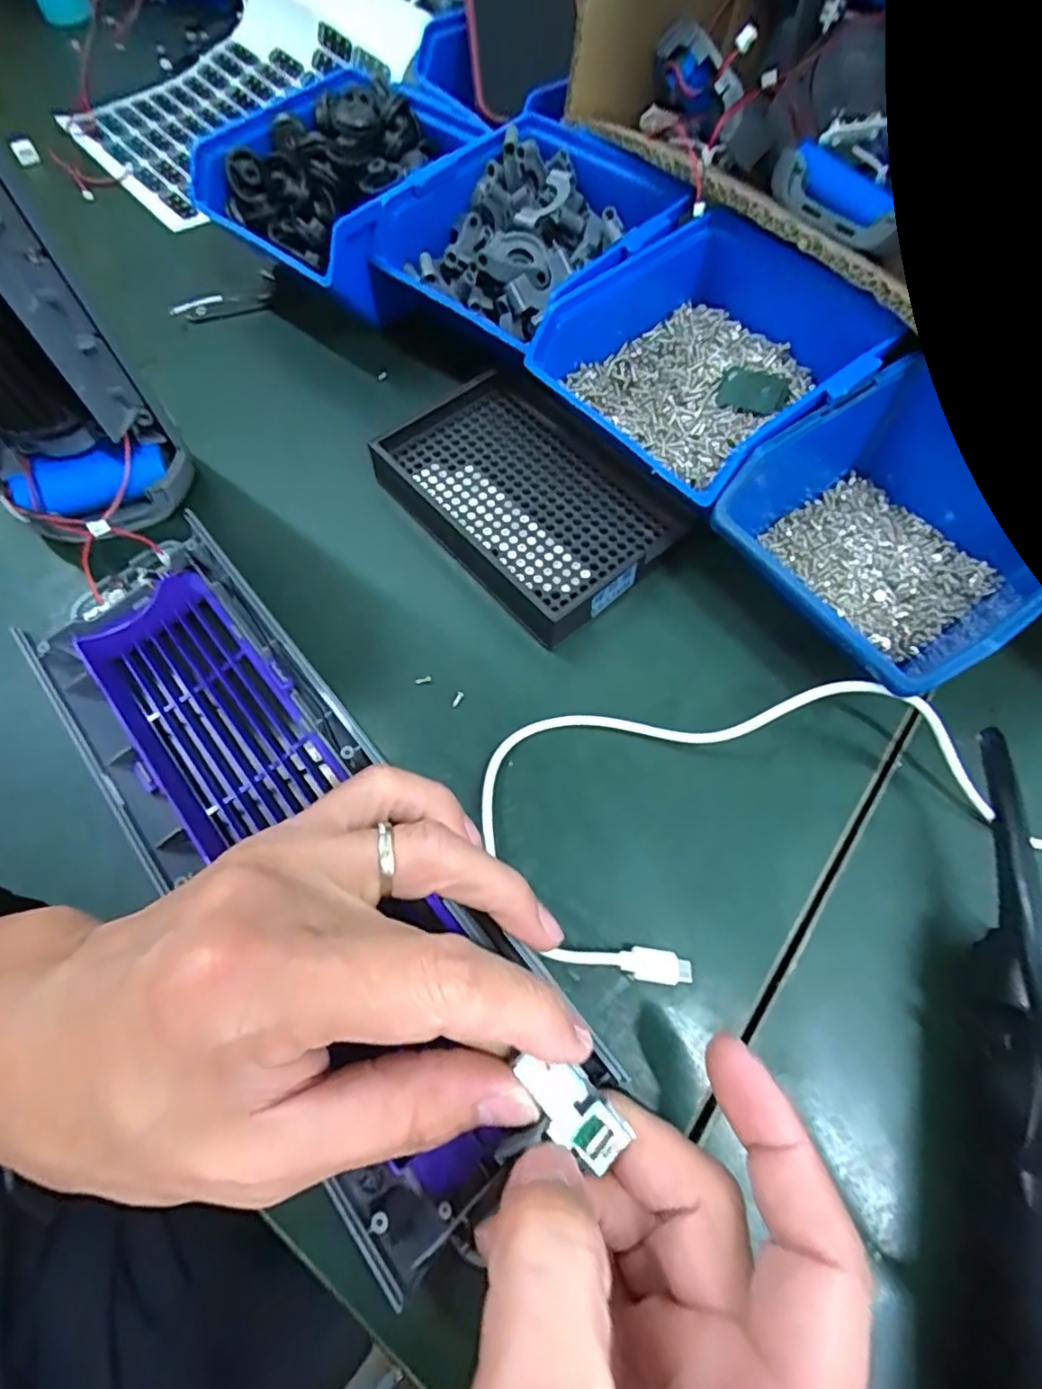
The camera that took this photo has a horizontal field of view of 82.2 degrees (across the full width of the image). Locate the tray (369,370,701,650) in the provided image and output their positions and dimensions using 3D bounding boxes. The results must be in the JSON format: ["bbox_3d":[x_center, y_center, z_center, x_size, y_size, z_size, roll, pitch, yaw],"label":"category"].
[{"bbox_3d":[0.003,-0.100,0.291,0.097,0.019,0.140,-41,74,-17],"label":"tray"}]

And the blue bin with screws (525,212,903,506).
[{"bbox_3d":[0.095,-0.162,0.290,0.147,0.056,0.122,-38,73,-16],"label":"blue bin with screws"}]

